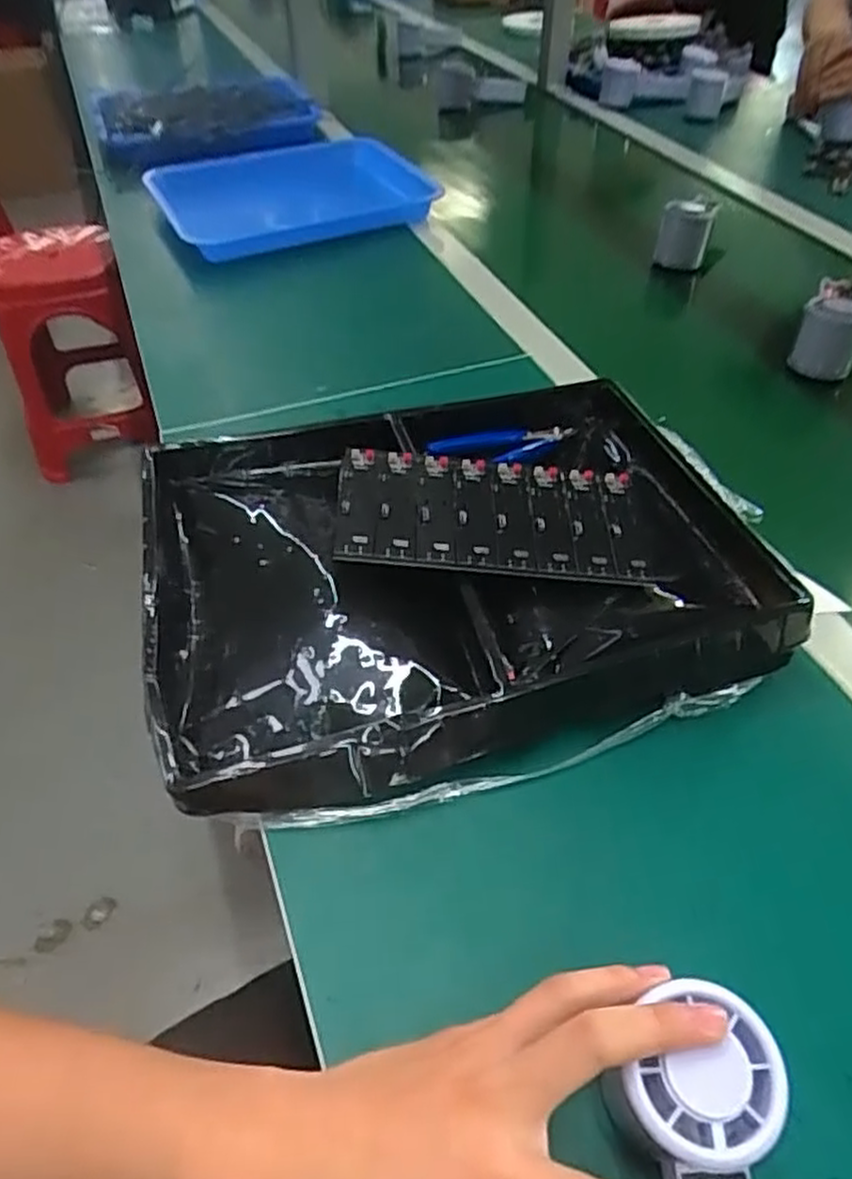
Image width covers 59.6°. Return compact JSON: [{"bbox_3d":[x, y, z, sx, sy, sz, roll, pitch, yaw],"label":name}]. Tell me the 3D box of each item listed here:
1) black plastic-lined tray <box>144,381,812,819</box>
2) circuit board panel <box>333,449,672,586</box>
[{"bbox_3d":[0.013,-0.025,0.489,0.396,0.062,0.310,-8,48,-6],"label":"black plastic-lined tray"},{"bbox_3d":[0.045,-0.049,0.484,0.201,0.010,0.096,4,50,-5],"label":"circuit board panel"}]

